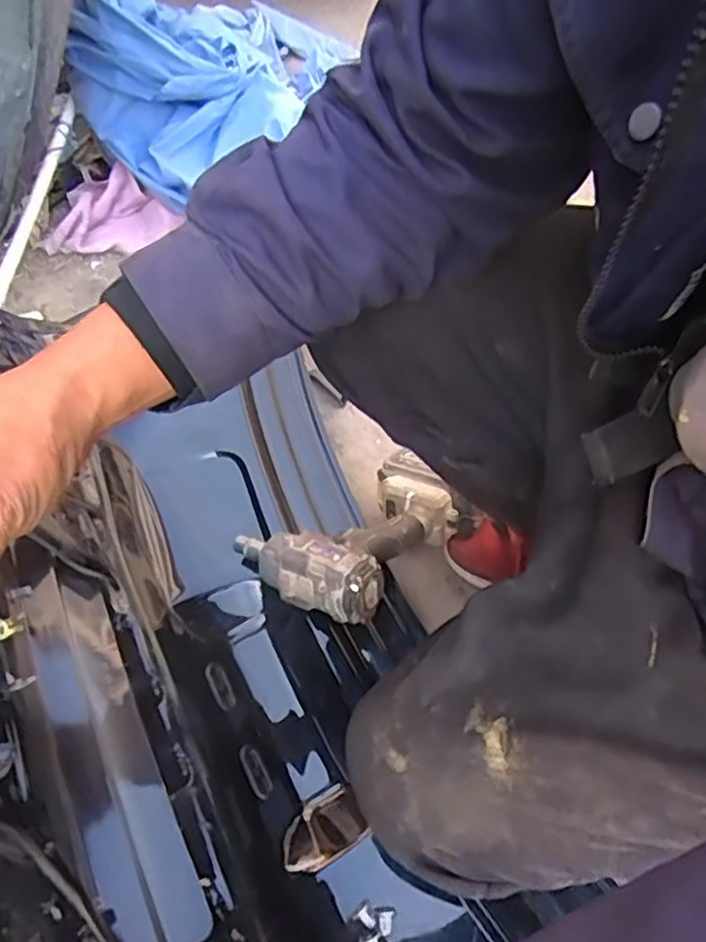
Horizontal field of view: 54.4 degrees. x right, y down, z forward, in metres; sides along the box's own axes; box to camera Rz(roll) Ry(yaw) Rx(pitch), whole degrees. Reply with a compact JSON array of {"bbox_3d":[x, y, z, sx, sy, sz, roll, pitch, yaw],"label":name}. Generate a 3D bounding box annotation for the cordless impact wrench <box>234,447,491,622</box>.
[{"bbox_3d":[0.018,0.048,0.709,0.239,0.080,0.153,-35,60,-27],"label":"cordless impact wrench"}]

